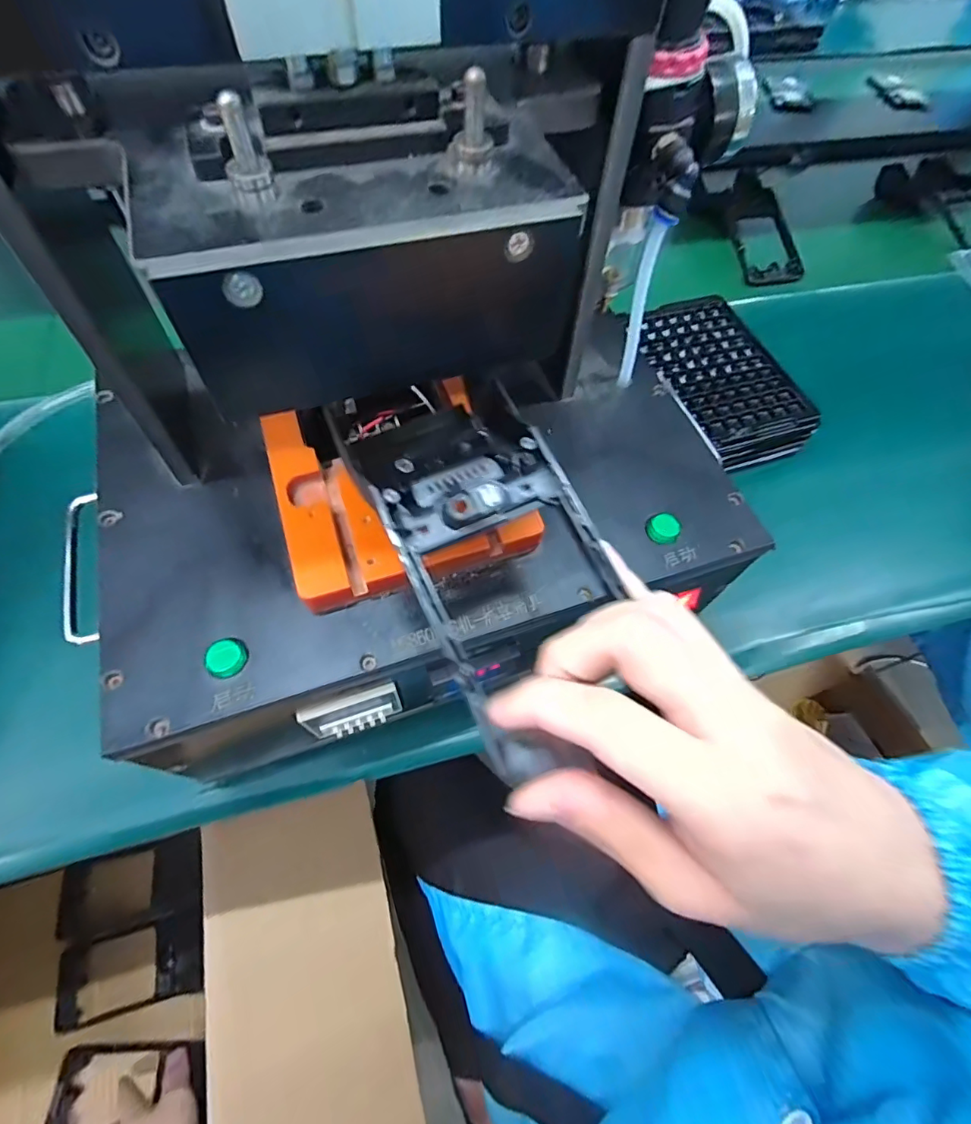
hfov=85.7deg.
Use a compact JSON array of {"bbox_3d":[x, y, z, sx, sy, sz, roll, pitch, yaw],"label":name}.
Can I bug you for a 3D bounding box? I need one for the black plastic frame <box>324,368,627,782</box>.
[{"bbox_3d":[0.006,-0.001,0.200,0.073,0.018,0.150,-23,72,-15],"label":"black plastic frame"}]

